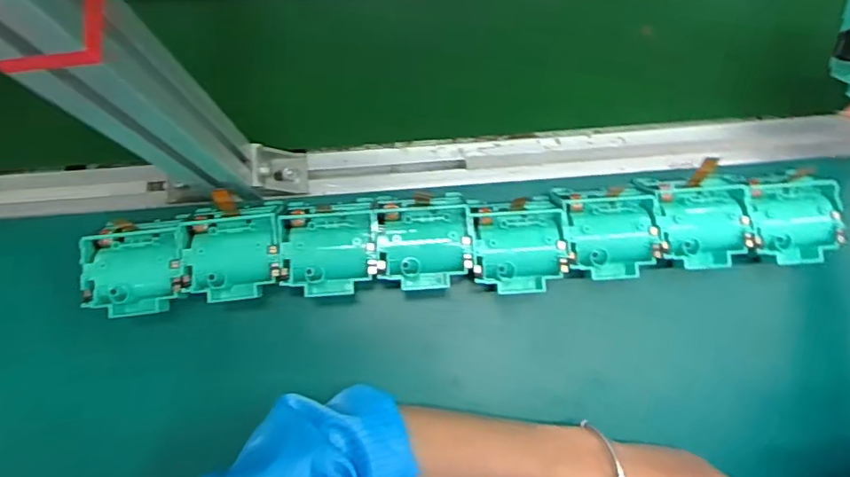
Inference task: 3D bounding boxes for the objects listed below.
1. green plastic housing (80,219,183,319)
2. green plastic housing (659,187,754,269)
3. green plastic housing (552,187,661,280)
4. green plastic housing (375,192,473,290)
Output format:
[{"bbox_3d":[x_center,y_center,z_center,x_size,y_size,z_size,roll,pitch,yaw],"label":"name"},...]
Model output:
[{"bbox_3d":[-0.220,0.022,0.434,0.071,0.029,0.072,-9,79,-2],"label":"green plastic housing"},{"bbox_3d":[0.221,-0.007,0.468,0.072,0.049,0.067,-4,79,-1],"label":"green plastic housing"},{"bbox_3d":[0.145,-0.002,0.464,0.074,0.050,0.074,-1,79,0],"label":"green plastic housing"},{"bbox_3d":[-0.001,0.003,0.456,0.073,0.050,0.077,-1,79,0],"label":"green plastic housing"}]

